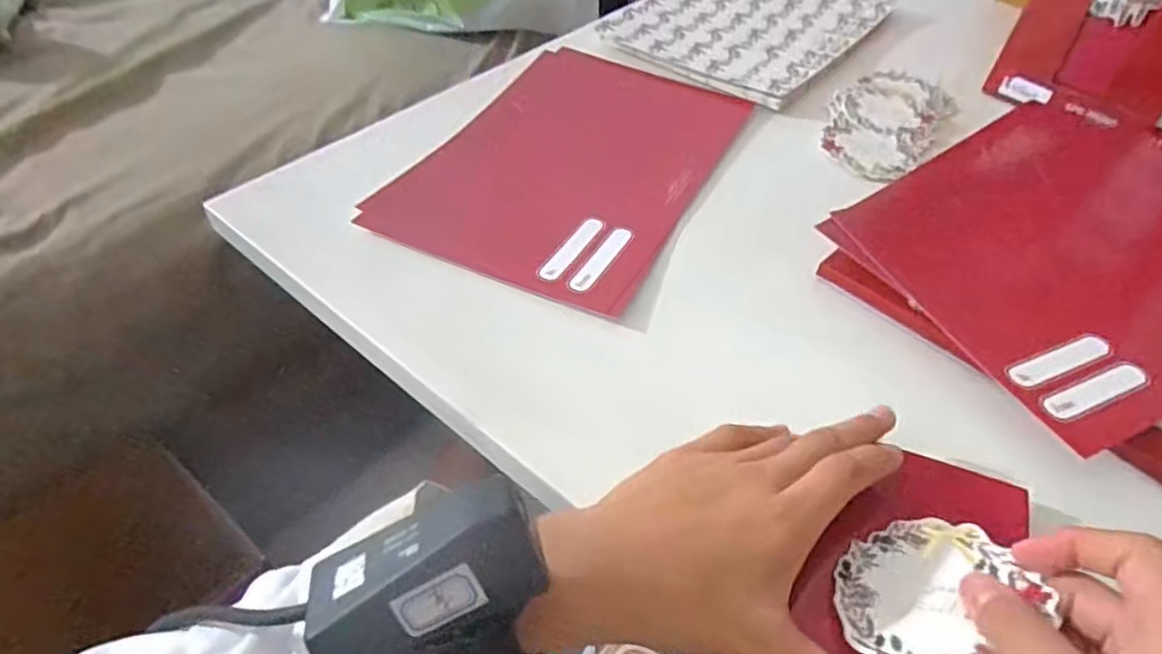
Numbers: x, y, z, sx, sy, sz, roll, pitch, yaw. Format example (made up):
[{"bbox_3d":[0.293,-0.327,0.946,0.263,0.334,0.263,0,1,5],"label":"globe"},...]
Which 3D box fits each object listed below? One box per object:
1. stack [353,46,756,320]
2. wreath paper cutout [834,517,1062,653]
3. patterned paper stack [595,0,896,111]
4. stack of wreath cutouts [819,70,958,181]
[{"bbox_3d":[-0.003,-0.118,0.450,0.174,0.012,0.255,21,48,14],"label":"stack"},{"bbox_3d":[0.129,0.099,0.240,0.065,0.004,0.067,17,47,44],"label":"wreath paper cutout"},{"bbox_3d":[0.154,-0.284,0.593,0.181,0.010,0.262,29,51,21],"label":"patterned paper stack"},{"bbox_3d":[0.235,-0.162,0.506,0.078,0.008,0.168,30,52,20],"label":"stack of wreath cutouts"}]

